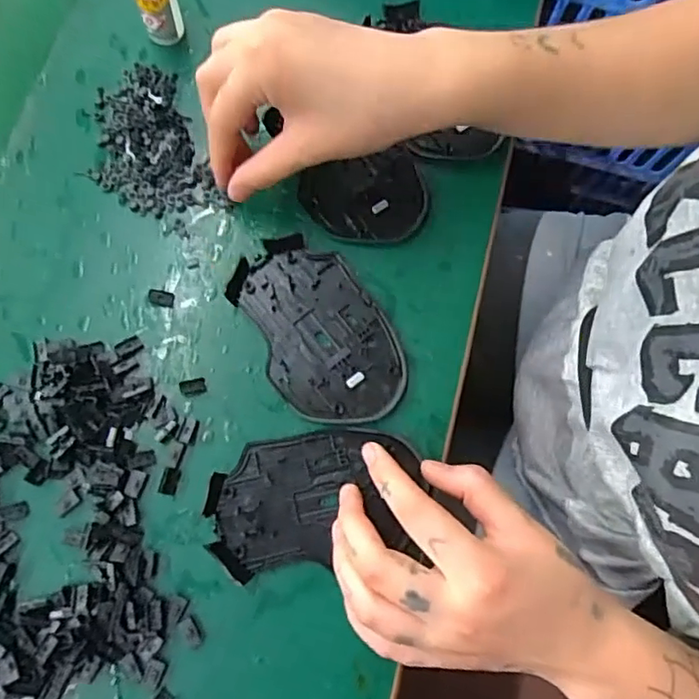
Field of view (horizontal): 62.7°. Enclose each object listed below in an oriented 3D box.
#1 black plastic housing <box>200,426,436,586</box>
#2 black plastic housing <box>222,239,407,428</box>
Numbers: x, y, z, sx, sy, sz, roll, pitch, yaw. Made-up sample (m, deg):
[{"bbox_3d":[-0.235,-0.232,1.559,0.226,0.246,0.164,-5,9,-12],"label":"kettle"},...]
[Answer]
[{"bbox_3d":[-0.017,0.077,0.301,0.110,0.018,0.067,-5,76,-3],"label":"black plastic housing"},{"bbox_3d":[-0.017,-0.013,0.325,0.071,0.014,0.113,-28,79,-8],"label":"black plastic housing"}]

